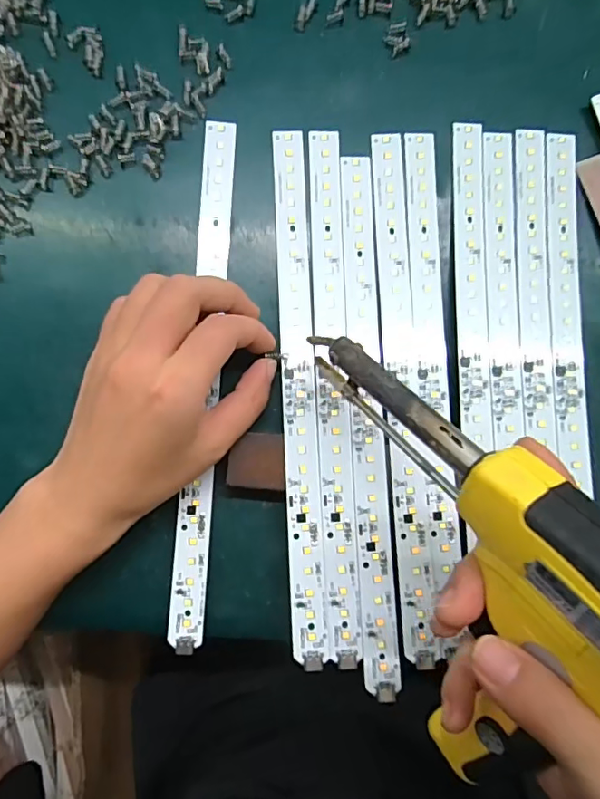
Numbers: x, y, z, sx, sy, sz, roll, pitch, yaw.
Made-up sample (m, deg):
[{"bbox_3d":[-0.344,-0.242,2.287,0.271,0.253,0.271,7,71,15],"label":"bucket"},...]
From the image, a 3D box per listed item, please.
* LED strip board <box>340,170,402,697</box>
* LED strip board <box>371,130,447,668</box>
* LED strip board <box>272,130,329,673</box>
[{"bbox_3d":[0.037,0.001,0.282,0.019,0.005,0.281,-1,79,-6],"label":"LED strip board"},{"bbox_3d":[0.055,-0.013,0.286,0.018,0.008,0.282,-2,79,0],"label":"LED strip board"},{"bbox_3d":[0.000,-0.013,0.283,0.019,0.007,0.281,-2,78,-3],"label":"LED strip board"}]

